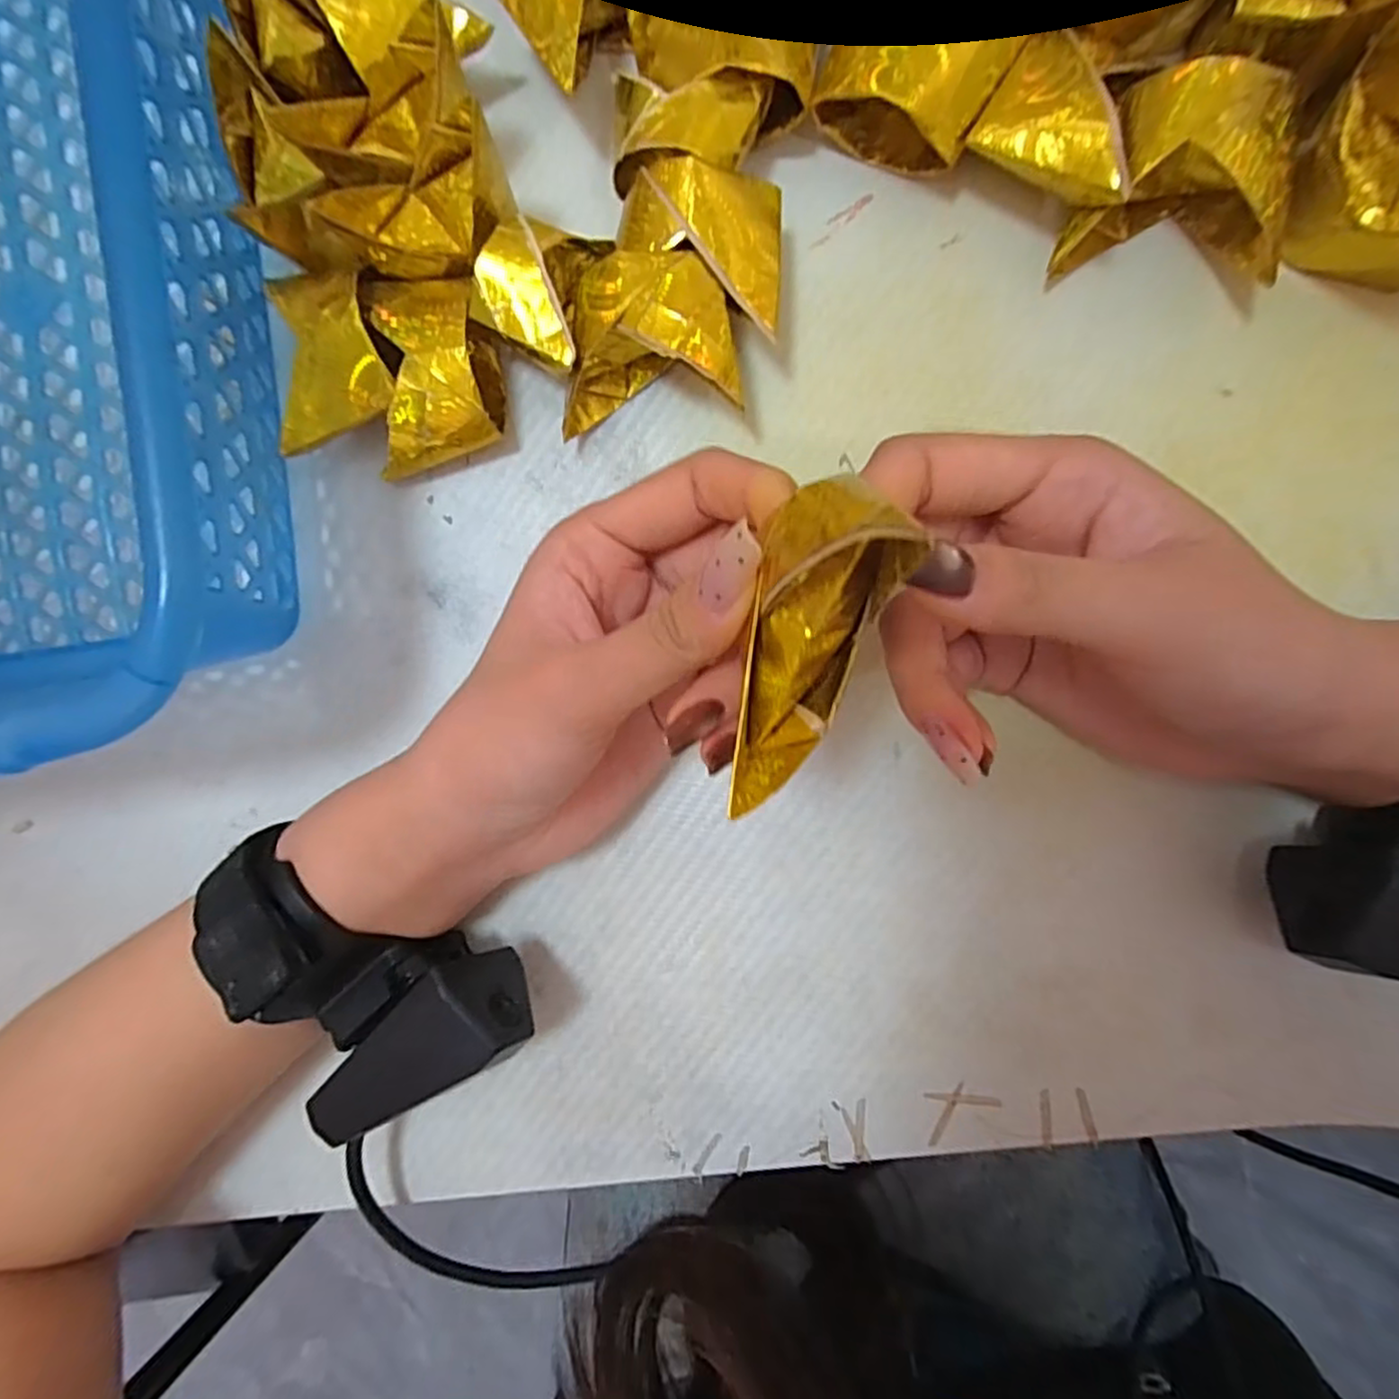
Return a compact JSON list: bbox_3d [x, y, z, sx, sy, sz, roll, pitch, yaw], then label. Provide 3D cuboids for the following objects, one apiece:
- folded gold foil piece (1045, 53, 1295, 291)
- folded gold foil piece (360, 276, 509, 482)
[{"bbox_3d":[0.136,-0.145,0.192,0.053,0.032,0.047,12,93,5],"label":"folded gold foil piece"},{"bbox_3d":[-0.086,-0.104,0.221,0.038,0.026,0.058,3,92,6],"label":"folded gold foil piece"}]

